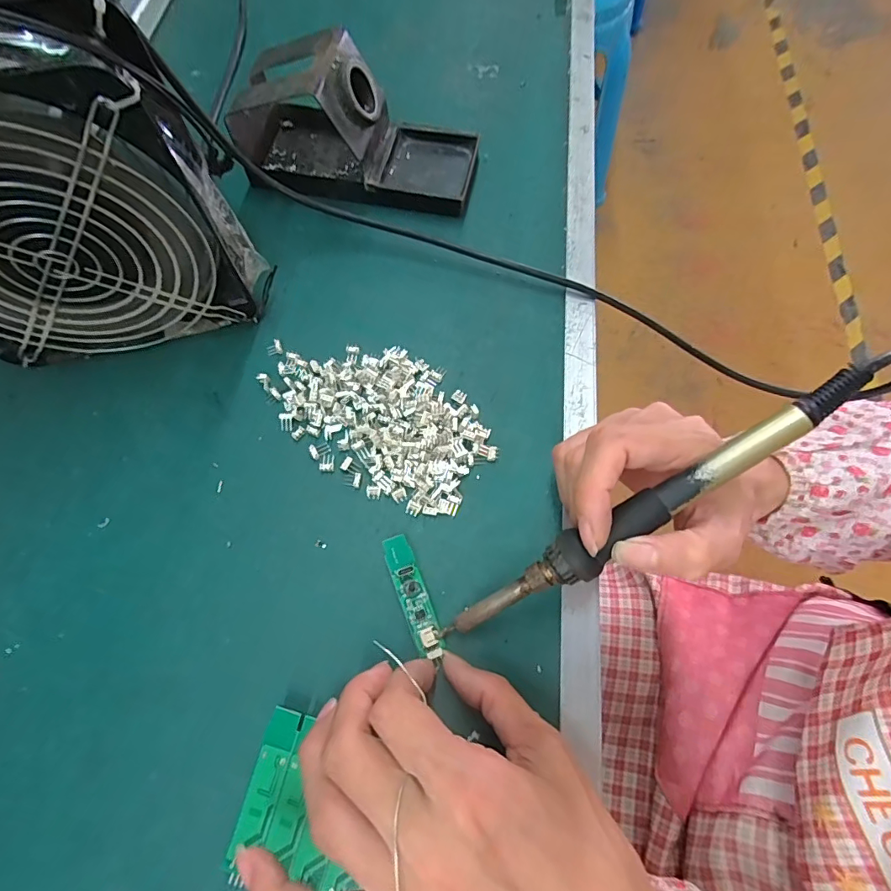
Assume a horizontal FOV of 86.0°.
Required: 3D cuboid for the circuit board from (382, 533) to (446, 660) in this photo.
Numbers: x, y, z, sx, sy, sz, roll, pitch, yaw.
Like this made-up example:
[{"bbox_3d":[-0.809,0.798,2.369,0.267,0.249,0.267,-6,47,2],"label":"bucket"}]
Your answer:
[{"bbox_3d":[-0.016,0.073,0.236,0.014,0.008,0.060,-20,70,-8],"label":"circuit board"}]

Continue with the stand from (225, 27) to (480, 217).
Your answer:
[{"bbox_3d":[-0.061,-0.218,0.327,0.162,0.072,0.077,15,68,6],"label":"stand"}]

